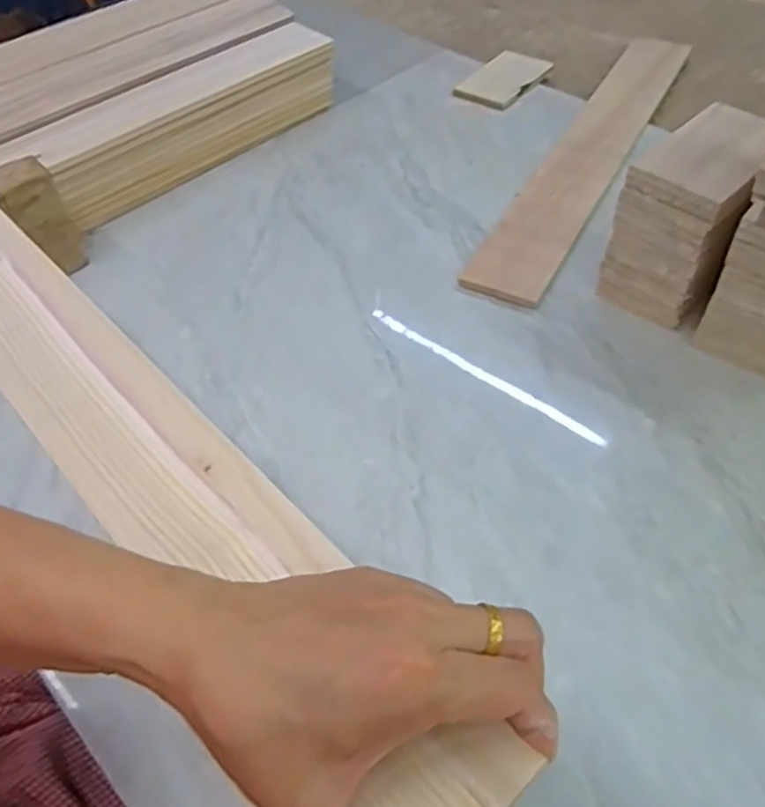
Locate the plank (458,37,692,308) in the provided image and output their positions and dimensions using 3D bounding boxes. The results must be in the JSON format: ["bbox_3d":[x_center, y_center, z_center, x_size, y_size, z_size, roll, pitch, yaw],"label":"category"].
[{"bbox_3d":[0.231,-0.279,0.756,0.076,0.017,0.527,22,54,21],"label":"plank"}]

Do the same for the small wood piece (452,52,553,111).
[{"bbox_3d":[0.153,-0.407,0.871,0.079,0.015,0.115,31,58,26],"label":"small wood piece"}]

